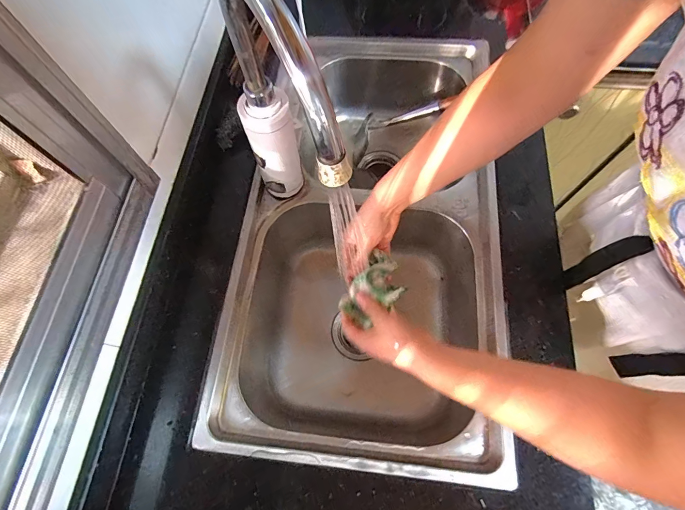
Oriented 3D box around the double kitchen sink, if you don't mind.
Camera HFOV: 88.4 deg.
[{"bbox_3d":[0.052,-0.038,0.667,0.388,0.238,0.744,6,69,4],"label":"double kitchen sink"}]

